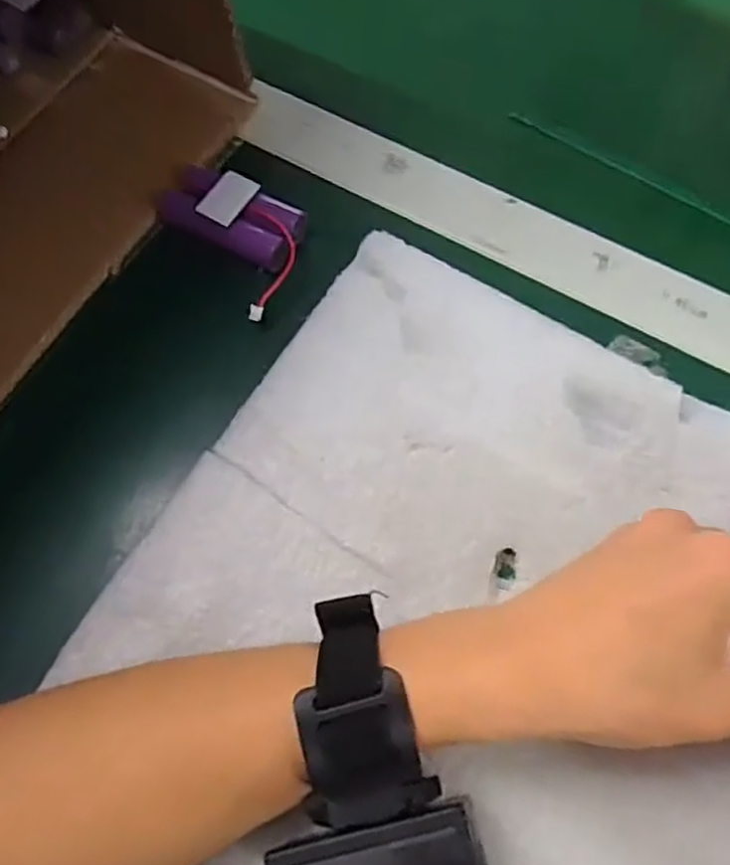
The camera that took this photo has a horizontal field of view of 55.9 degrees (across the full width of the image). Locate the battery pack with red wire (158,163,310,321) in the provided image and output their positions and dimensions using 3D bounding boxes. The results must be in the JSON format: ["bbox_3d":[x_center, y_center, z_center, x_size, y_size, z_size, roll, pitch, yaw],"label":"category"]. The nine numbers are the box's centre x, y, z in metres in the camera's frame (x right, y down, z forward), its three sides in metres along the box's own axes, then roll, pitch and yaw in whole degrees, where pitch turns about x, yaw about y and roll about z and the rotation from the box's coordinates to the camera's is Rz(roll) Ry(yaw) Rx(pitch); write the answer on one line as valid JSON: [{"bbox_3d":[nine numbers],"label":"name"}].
[{"bbox_3d":[-0.073,-0.103,0.351,0.083,0.016,0.060,29,71,12],"label":"battery pack with red wire"}]

